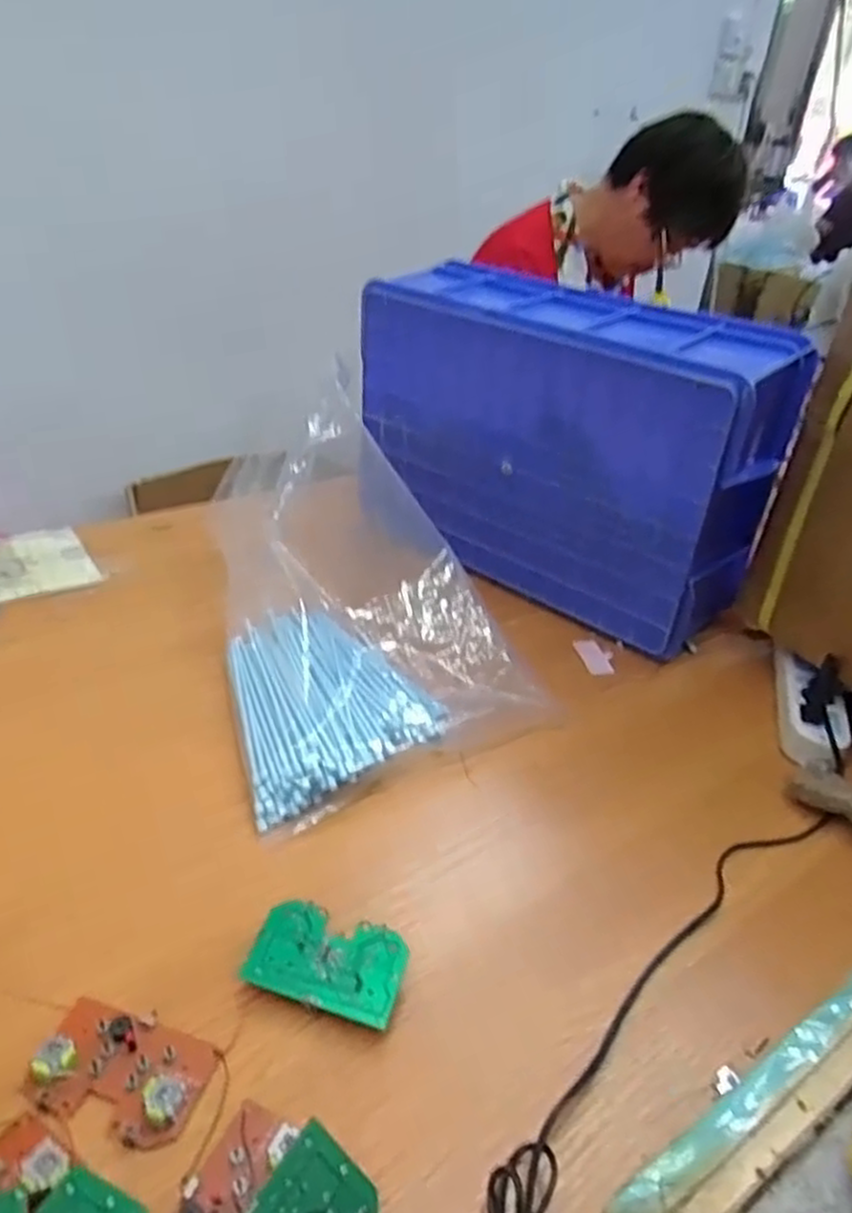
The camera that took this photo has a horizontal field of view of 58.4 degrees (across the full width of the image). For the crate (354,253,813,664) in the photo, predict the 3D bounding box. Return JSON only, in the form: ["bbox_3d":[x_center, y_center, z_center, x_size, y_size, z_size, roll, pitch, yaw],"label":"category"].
[{"bbox_3d":[0.136,-0.169,0.823,0.436,0.289,0.145,28,39,30],"label":"crate"}]

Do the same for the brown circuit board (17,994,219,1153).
[{"bbox_3d":[-0.161,0.245,0.404,0.085,0.013,0.055,13,33,11],"label":"brown circuit board"}]

